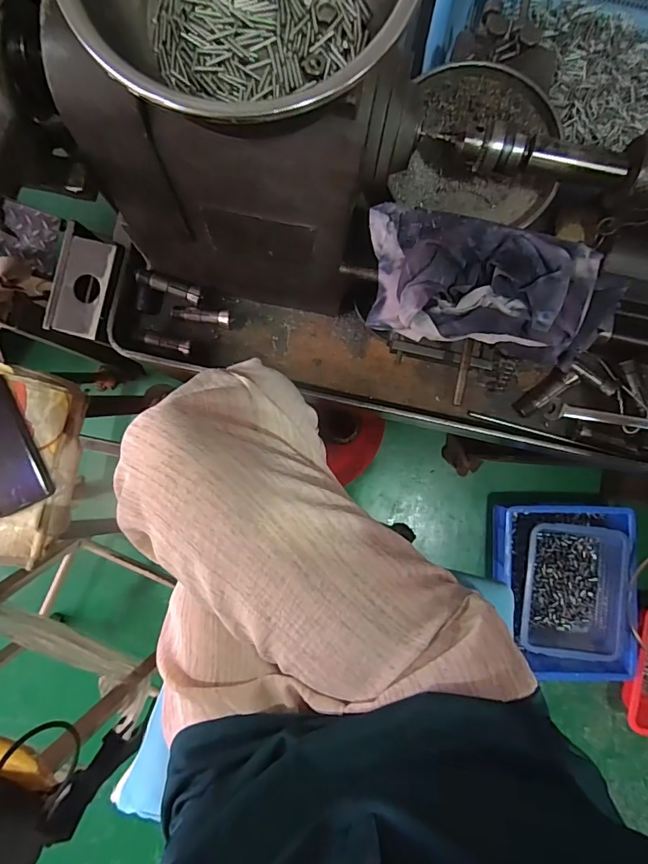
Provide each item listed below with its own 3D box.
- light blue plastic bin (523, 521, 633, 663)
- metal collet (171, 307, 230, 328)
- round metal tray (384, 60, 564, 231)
[{"bbox_3d":[0.613,0.400,1.125,0.246,0.087,0.333,8,89,1],"label":"light blue plastic bin"},{"bbox_3d":[-0.147,-0.140,0.537,0.070,0.013,0.018,11,89,1],"label":"metal collet"},{"bbox_3d":[0.133,-0.244,0.374,0.128,0.020,0.127,0,89,1],"label":"round metal tray"}]

